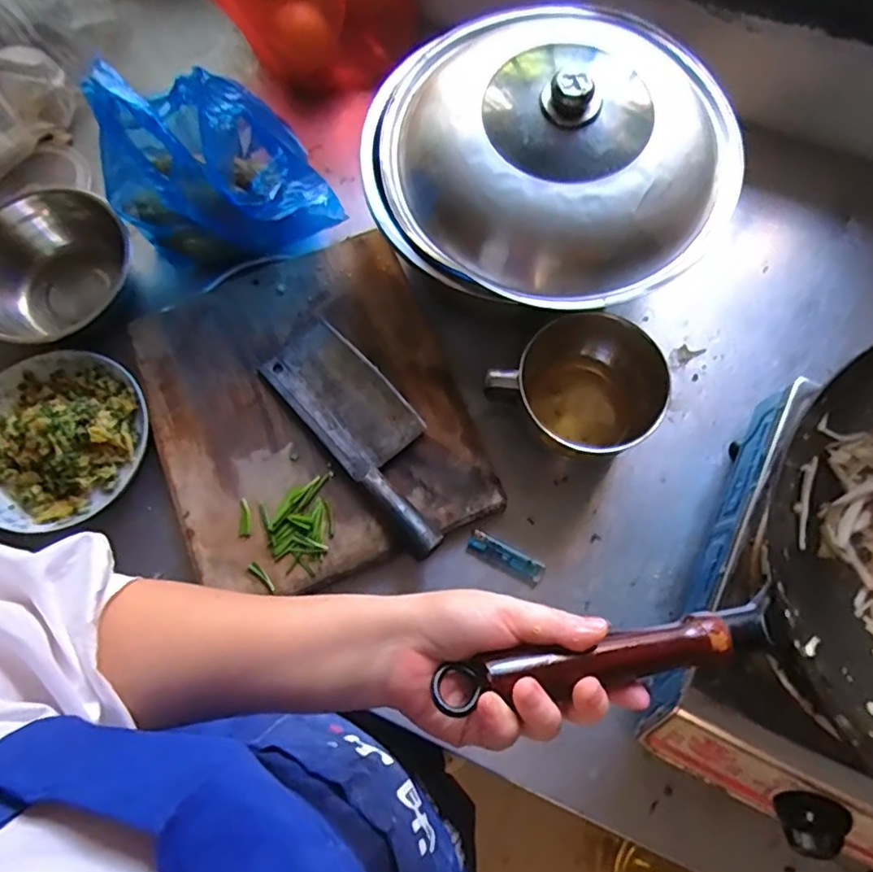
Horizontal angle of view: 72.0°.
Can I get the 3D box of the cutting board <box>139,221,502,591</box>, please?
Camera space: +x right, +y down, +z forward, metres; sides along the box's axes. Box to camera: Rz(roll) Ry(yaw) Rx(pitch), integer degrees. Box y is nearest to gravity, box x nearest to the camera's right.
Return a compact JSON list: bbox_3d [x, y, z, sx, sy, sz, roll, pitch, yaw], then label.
[{"bbox_3d":[-0.136,-0.032,0.636,0.305,0.026,0.358,-21,75,-6],"label":"cutting board"}]

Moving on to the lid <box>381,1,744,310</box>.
[{"bbox_3d":[0.118,-0.287,0.577,0.329,0.101,0.319,0,74,0],"label":"lid"}]

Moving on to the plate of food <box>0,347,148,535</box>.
[{"bbox_3d":[-0.400,0.000,0.622,0.185,0.043,0.177,0,74,0],"label":"plate of food"}]

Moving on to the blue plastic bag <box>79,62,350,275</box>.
[{"bbox_3d":[-0.220,-0.262,0.591,0.161,0.230,0.166,44,79,11],"label":"blue plastic bag"}]

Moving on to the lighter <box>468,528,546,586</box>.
[{"bbox_3d":[0.071,0.124,0.609,0.080,0.013,0.024,28,76,7],"label":"lighter"}]

